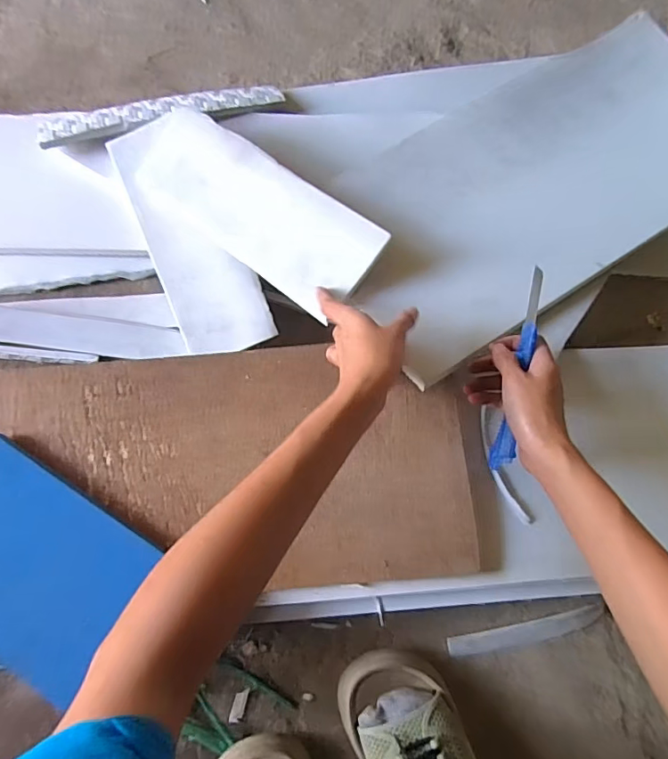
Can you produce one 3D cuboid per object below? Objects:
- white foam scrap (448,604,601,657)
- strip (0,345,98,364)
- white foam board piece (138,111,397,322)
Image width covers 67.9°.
[{"bbox_3d":[0.201,0.267,0.522,0.161,0.005,0.025,-13,79,-2],"label":"white foam scrap"},{"bbox_3d":[-0.365,-0.031,0.565,0.184,0.009,0.016,6,79,2],"label":"strip"},{"bbox_3d":[-0.087,-0.181,0.518,0.293,0.013,0.102,38,95,14],"label":"white foam board piece"}]

